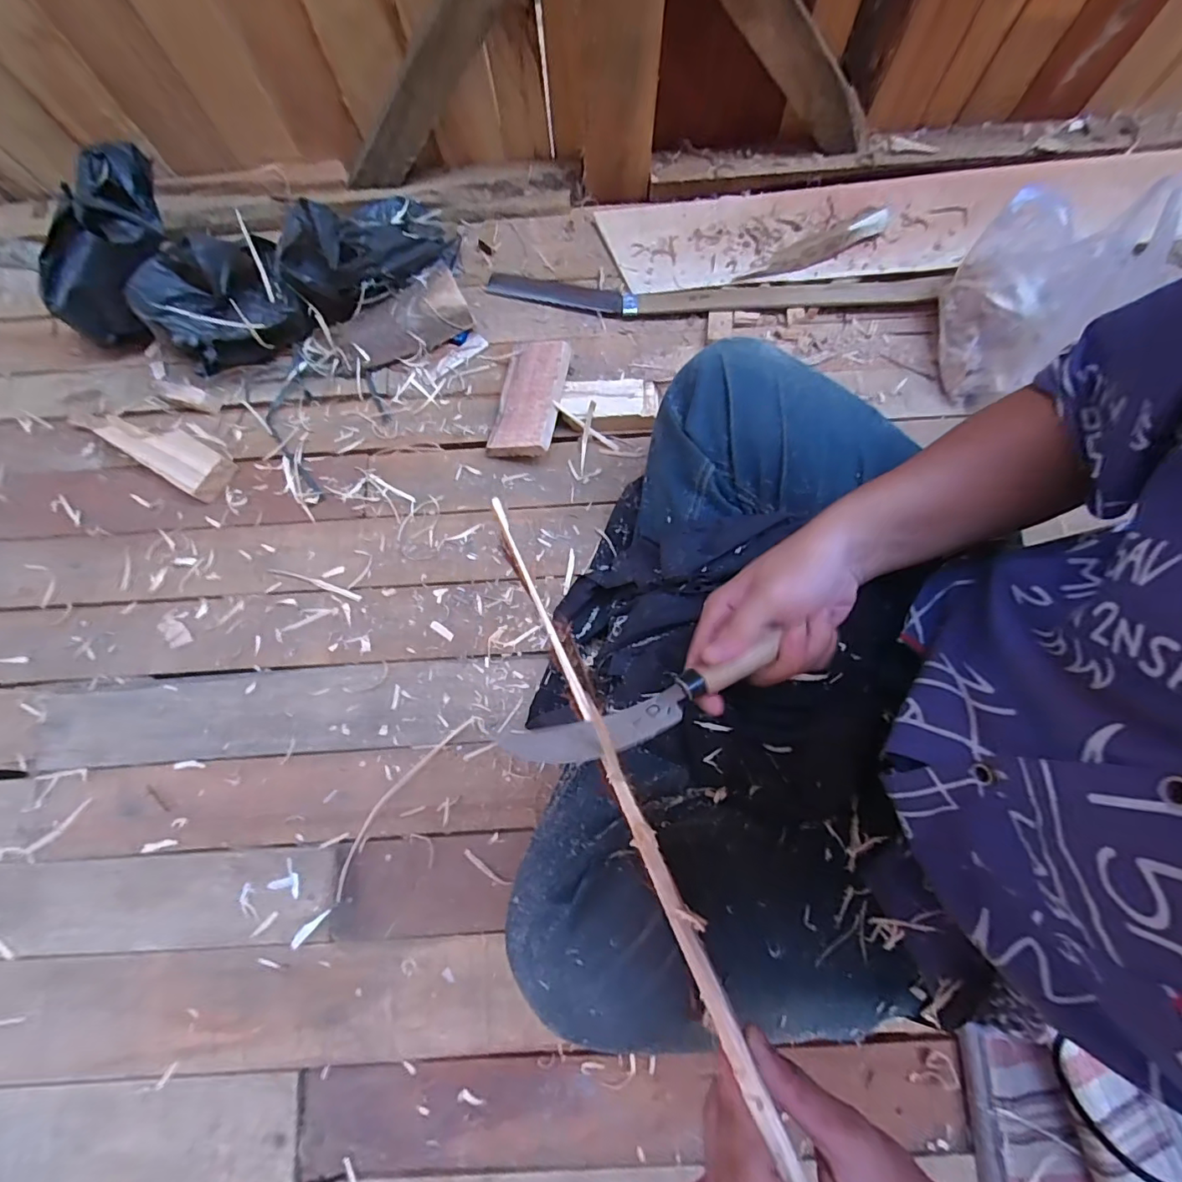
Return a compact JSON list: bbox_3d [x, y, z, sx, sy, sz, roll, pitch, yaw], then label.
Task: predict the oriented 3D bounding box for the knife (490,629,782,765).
[{"bbox_3d":[0.033,0.067,0.302,0.169,0.012,0.032,-21,76,-7],"label":"knife"}]

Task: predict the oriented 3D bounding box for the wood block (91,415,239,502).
[{"bbox_3d":[-0.531,-0.177,0.648,0.183,0.038,0.062,28,77,8],"label":"wood block"}]

